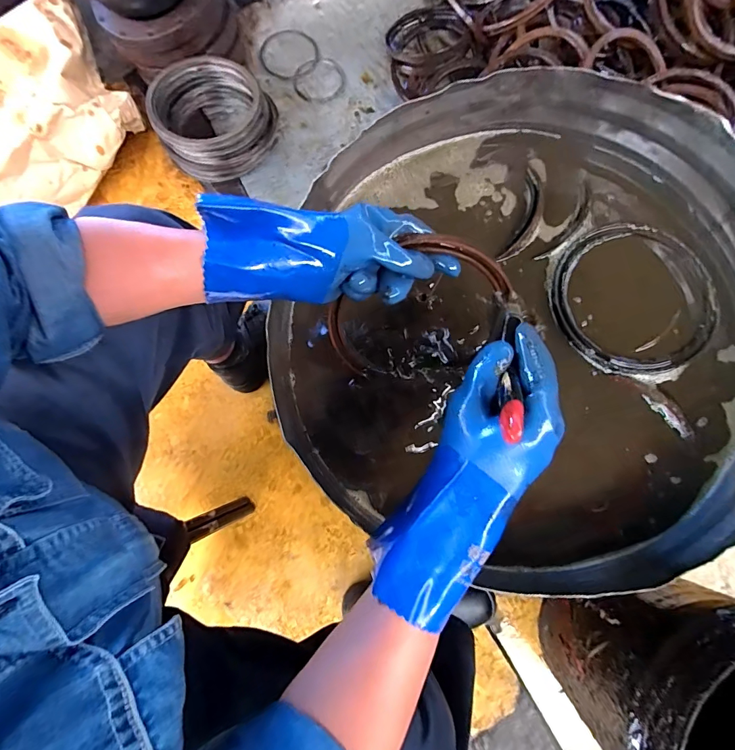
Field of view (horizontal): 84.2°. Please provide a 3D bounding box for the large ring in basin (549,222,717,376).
[{"bbox_3d":[0.329,-0.096,0.504,0.200,0.014,0.191,-1,79,3],"label":"large ring in basin"}]

